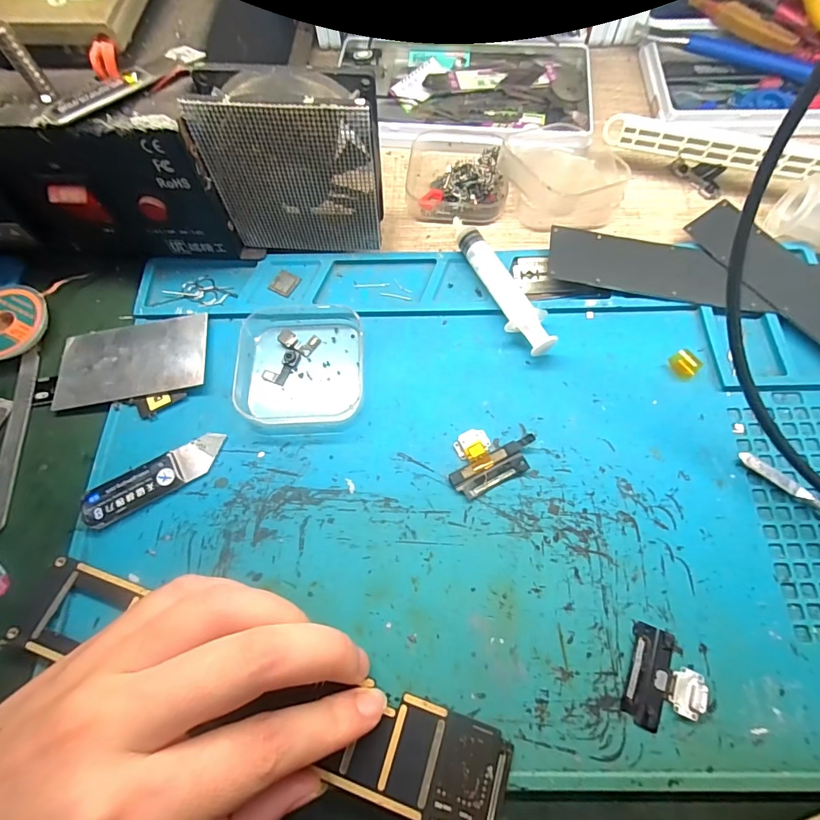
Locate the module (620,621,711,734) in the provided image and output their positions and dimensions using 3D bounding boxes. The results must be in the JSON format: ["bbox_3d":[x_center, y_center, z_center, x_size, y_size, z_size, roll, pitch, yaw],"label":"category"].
[{"bbox_3d":[0.100,0.107,0.171,0.028,0.004,0.035,18,70,9],"label":"module"}]

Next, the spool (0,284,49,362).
[{"bbox_3d":[-0.216,-0.046,0.235,0.037,0.013,0.043,23,71,11],"label":"spool"}]

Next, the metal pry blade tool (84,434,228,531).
[{"bbox_3d":[-0.119,0.032,0.206,0.066,0.008,0.018,-30,70,-9],"label":"metal pry blade tool"}]

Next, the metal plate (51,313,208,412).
[{"bbox_3d":[-0.146,-0.026,0.230,0.077,0.004,0.045,-10,66,1],"label":"metal plate"}]

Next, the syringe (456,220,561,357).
[{"bbox_3d":[0.050,-0.066,0.237,0.020,0.016,0.089,-23,69,-7],"label":"syringe"}]

